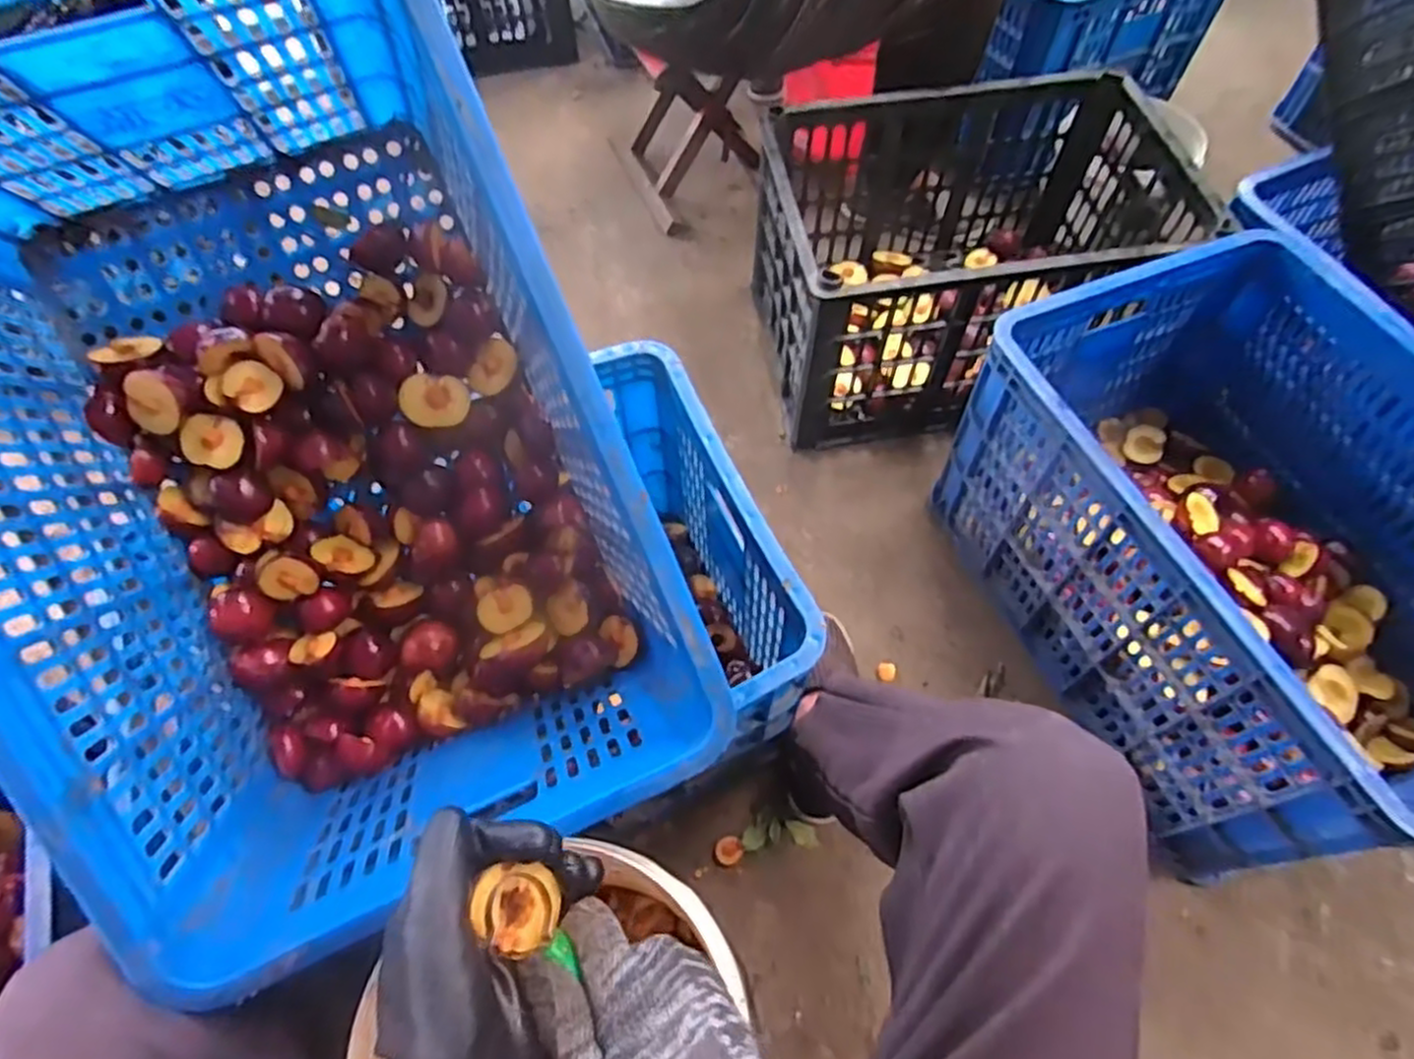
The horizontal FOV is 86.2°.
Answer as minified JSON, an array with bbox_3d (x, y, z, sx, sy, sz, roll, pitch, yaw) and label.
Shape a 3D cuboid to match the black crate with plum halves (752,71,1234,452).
[{"bbox_3d":[0.329,-0.348,1.010,0.485,0.285,0.370,-7,61,-3],"label":"black crate with plum halves"}]

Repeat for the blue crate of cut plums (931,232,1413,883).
[{"bbox_3d":[0.552,0.017,0.785,0.371,0.306,0.525,-19,63,-9],"label":"blue crate of cut plums"}]

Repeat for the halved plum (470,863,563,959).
[{"bbox_3d":[-0.082,0.167,0.327,0.034,0.021,0.032,10,67,-18],"label":"halved plum"}]

